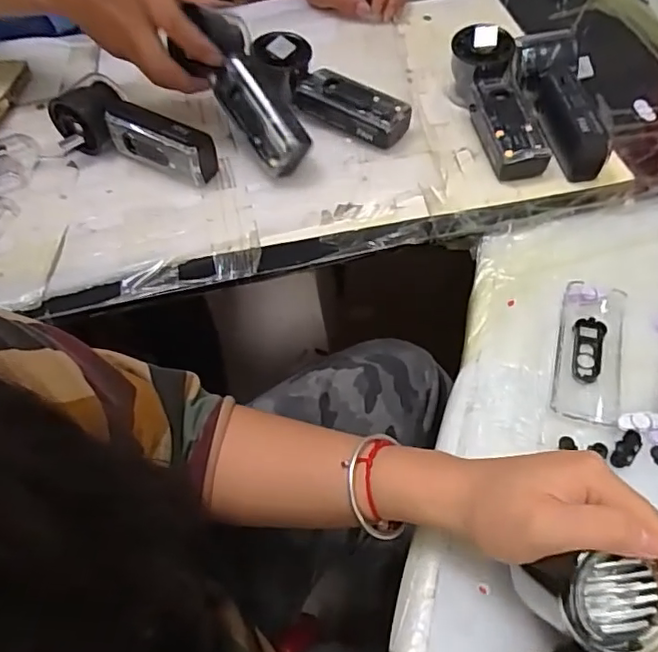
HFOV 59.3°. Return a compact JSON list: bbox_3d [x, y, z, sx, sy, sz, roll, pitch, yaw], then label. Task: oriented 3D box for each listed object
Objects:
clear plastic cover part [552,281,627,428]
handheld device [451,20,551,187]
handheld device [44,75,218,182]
[{"bbox_3d":[0.185,0.017,0.407,0.042,0.010,0.109,14,57,12],"label":"clear plastic cover part"},{"bbox_3d":[0.154,-0.203,0.525,0.054,0.060,0.159,-9,55,-3],"label":"handheld device"},{"bbox_3d":[-0.179,-0.170,0.525,0.161,0.050,0.065,29,61,21],"label":"handheld device"}]

